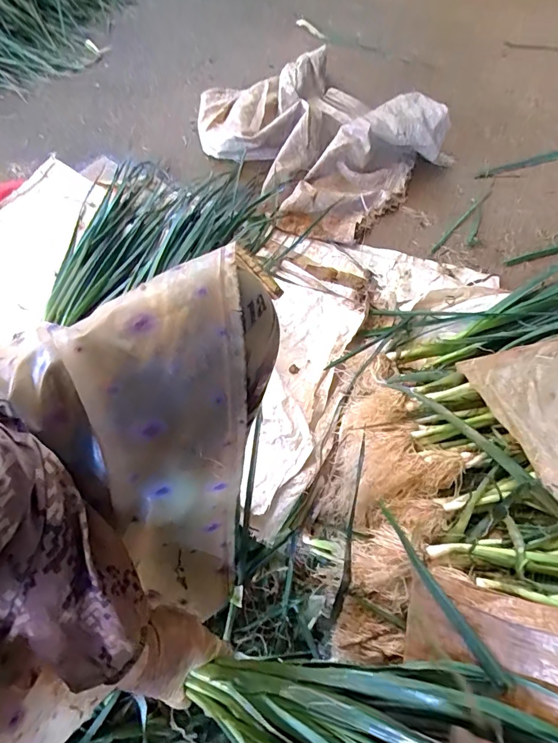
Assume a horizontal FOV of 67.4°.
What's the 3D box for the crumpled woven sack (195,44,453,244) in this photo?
[{"bbox_3d":[0.050,-0.603,1.000,0.400,0.200,0.607,-37,70,-20],"label":"crumpled woven sack"}]

